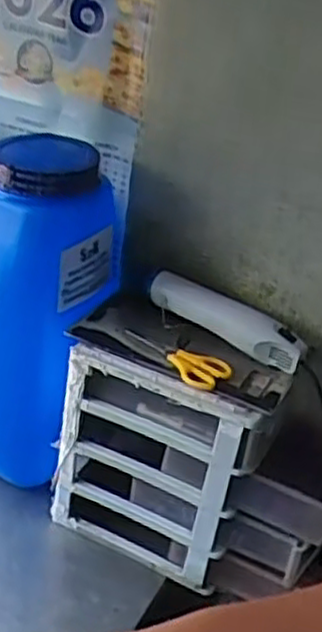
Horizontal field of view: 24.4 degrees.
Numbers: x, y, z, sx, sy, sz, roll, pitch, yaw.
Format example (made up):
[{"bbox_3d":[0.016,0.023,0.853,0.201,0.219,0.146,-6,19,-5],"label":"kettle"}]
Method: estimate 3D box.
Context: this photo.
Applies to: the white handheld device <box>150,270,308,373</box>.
[{"bbox_3d":[0.074,0.002,0.827,0.187,0.043,0.033,25,35,25],"label":"white handheld device"}]

